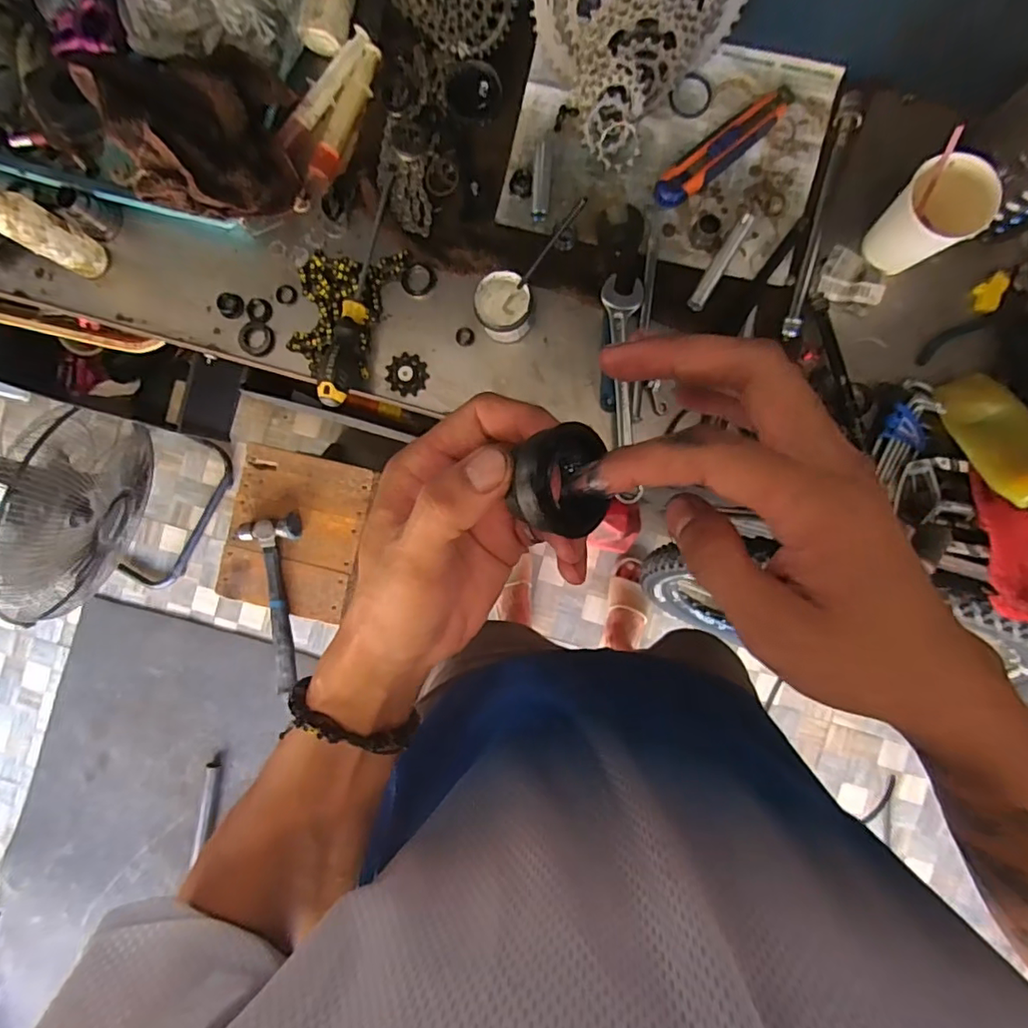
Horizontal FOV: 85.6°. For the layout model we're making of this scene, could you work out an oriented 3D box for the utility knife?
[{"bbox_3d":[0.200,-0.353,0.530,0.151,0.015,0.033,-40,88,2],"label":"utility knife"}]

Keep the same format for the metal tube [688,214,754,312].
[{"bbox_3d":[0.200,-0.244,0.538,0.015,0.014,0.099,32,92,3],"label":"metal tube"}]

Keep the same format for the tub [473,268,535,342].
[{"bbox_3d":[-0.010,-0.198,0.538,0.051,0.041,0.055,0,90,3],"label":"tub"}]

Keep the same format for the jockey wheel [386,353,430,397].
[{"bbox_3d":[-0.110,-0.142,0.565,0.040,0.008,0.039,0,90,3],"label":"jockey wheel"}]

